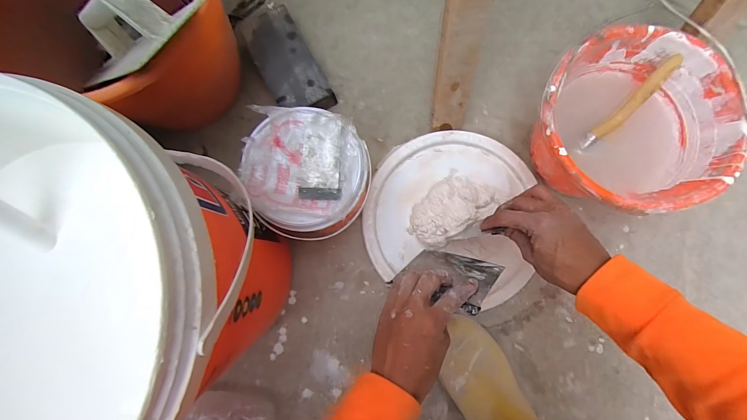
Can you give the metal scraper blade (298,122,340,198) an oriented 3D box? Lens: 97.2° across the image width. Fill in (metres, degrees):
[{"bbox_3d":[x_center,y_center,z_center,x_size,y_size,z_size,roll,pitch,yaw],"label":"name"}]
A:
[{"bbox_3d":[-0.065,-0.060,0.408,0.049,0.005,0.093,3,87,8],"label":"metal scraper blade"}]

